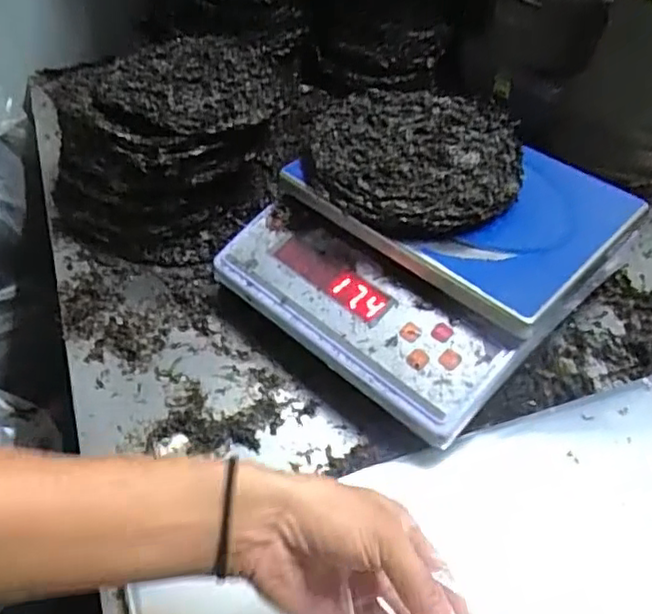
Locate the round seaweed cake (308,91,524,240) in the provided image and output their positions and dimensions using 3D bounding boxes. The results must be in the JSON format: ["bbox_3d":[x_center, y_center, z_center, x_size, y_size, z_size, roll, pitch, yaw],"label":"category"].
[{"bbox_3d":[0.083,-0.137,0.593,0.186,0.025,0.188,4,46,2],"label":"round seaweed cake"}]

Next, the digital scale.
[{"bbox_3d":[0.091,-0.060,0.590,0.280,0.084,0.285,35,55,28],"label":"digital scale"}]

